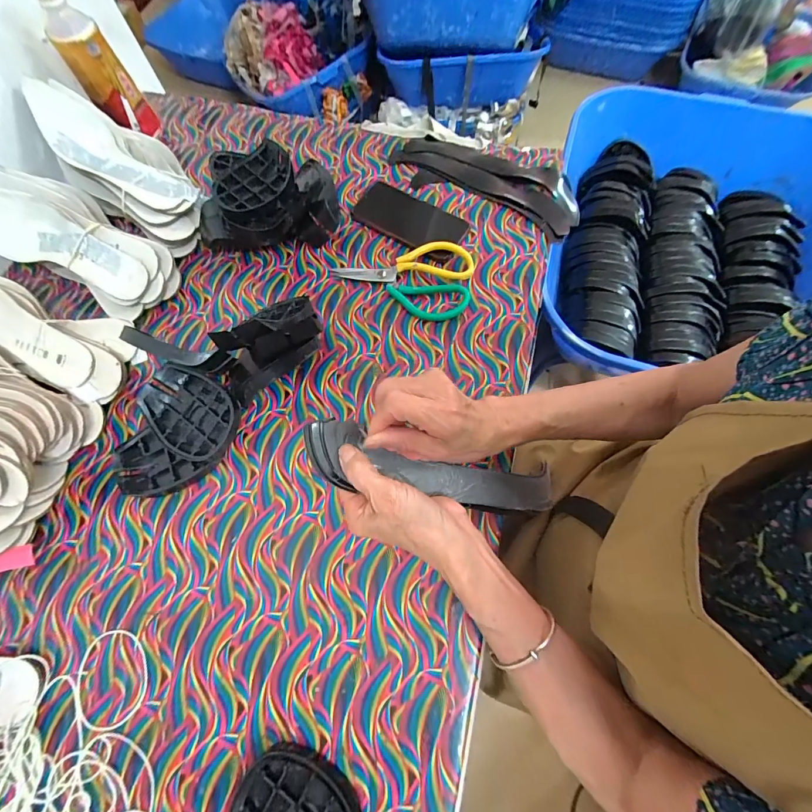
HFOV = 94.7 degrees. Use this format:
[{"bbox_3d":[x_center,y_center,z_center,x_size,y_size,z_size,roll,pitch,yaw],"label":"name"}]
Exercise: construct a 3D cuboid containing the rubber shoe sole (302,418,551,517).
[{"bbox_3d":[0.042,0.068,0.359,0.275,0.036,0.053,17,68,-20],"label":"rubber shoe sole"}]

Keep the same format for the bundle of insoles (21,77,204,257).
[{"bbox_3d":[-0.394,-0.337,0.528,0.133,0.106,0.276,-40,72,-12],"label":"bundle of insoles"}]

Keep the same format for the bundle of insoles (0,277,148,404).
[{"bbox_3d":[-0.458,-0.101,0.447,0.279,0.042,0.102,24,71,-3],"label":"bundle of insoles"}]

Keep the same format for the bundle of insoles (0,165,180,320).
[{"bbox_3d":[-0.436,-0.215,0.490,0.269,0.096,0.134,31,73,14],"label":"bundle of insoles"}]

